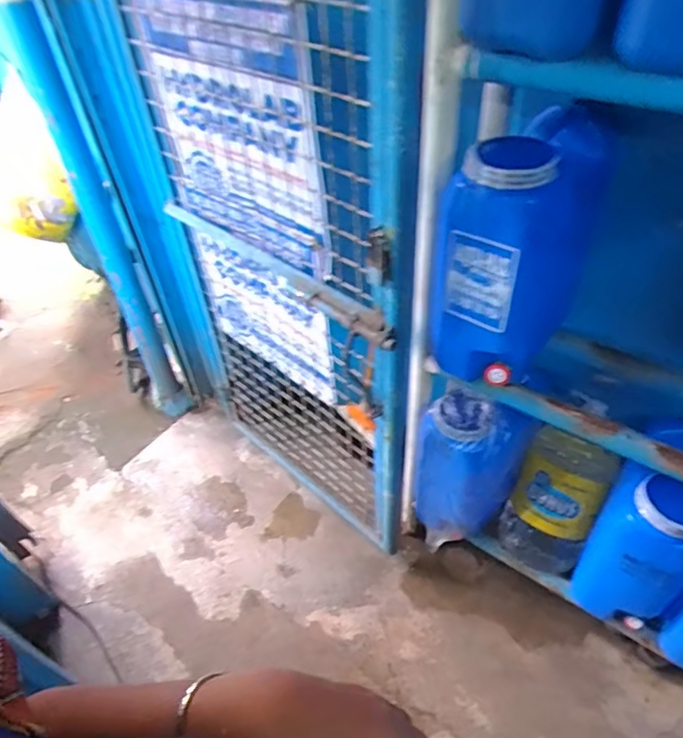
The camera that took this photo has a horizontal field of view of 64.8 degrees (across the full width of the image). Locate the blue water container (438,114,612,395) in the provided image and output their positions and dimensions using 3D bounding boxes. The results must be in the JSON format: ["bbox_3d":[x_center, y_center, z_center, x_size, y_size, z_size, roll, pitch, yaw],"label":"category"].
[{"bbox_3d":[0.291,-0.193,0.886,0.175,0.381,0.271,29,54,28],"label":"blue water container"}]

